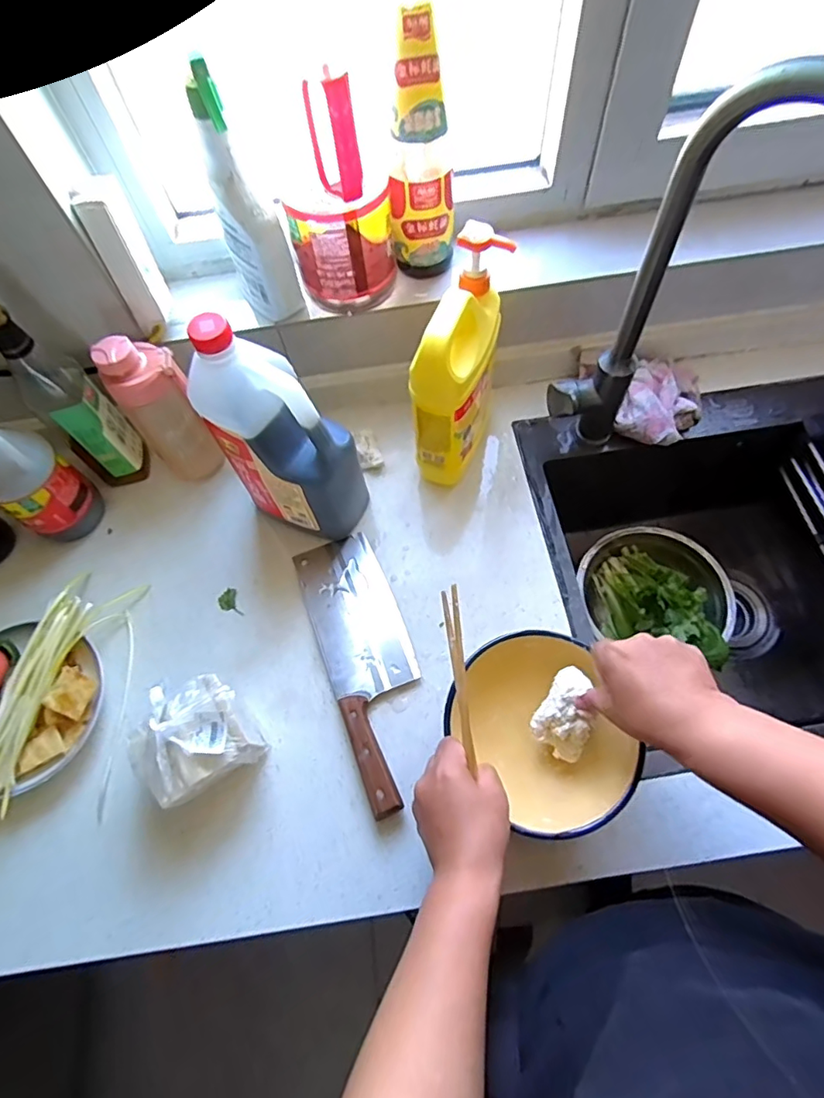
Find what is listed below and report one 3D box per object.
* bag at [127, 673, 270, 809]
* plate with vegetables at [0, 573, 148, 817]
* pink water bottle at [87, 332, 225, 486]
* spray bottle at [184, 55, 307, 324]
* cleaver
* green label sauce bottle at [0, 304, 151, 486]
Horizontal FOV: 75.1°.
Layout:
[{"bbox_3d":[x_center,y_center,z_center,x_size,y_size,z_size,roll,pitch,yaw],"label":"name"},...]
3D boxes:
[{"bbox_3d":[-0.196,0.177,0.506,0.095,0.103,0.094,-28,67,-6],"label":"bag"},{"bbox_3d":[-0.389,0.137,0.547,0.138,0.076,0.238,16,67,10],"label":"plate with vegetables"},{"bbox_3d":[-0.277,-0.151,0.614,0.073,0.188,0.064,-27,67,-9],"label":"pink water bottle"},{"bbox_3d":[-0.162,-0.330,0.525,0.064,0.222,0.051,34,74,18],"label":"spray bottle"},{"bbox_3d":[-0.046,0.111,0.568,0.094,0.028,0.292,-21,66,-7],"label":"cleaver"},{"bbox_3d":[-0.373,-0.156,0.589,0.060,0.241,0.066,37,72,18],"label":"green label sauce bottle"}]

